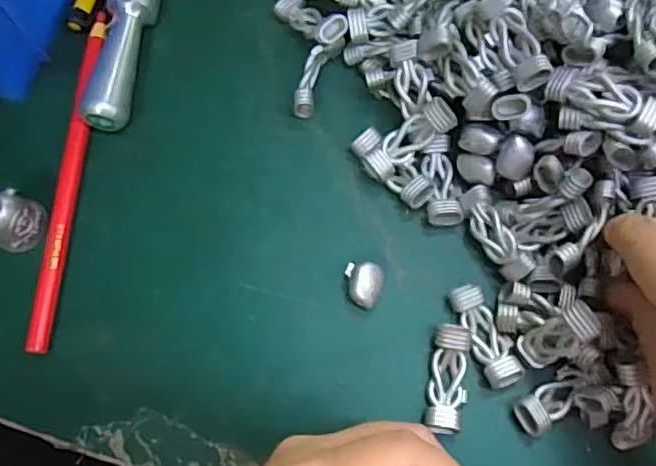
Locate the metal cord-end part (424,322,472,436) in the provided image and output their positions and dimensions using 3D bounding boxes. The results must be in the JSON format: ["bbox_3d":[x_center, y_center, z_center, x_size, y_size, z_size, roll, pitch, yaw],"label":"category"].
[{"bbox_3d":[0.053,0.063,0.270,0.016,0.008,0.045,8,75,3],"label":"metal cord-end part"}]

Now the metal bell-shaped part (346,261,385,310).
[{"bbox_3d":[0.017,0.024,0.280,0.016,0.011,0.020,-12,75,-2],"label":"metal bell-shaped part"}]

